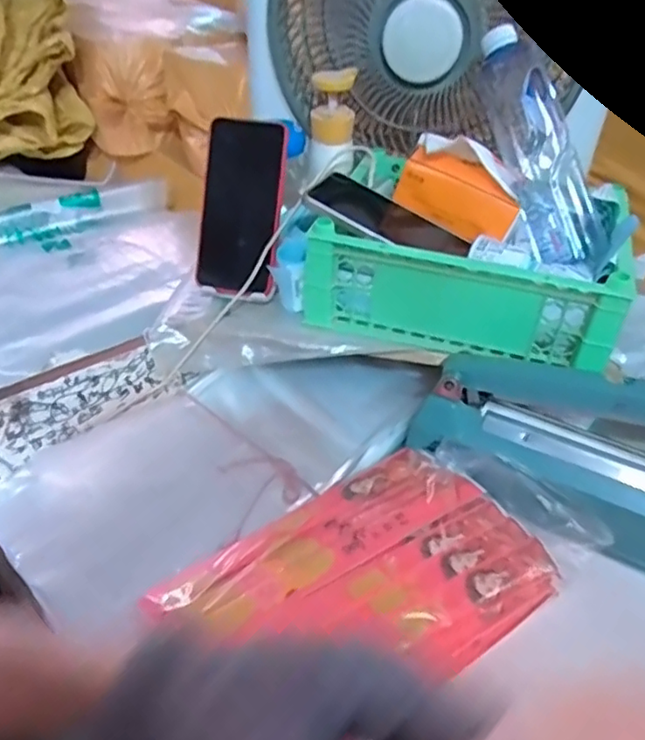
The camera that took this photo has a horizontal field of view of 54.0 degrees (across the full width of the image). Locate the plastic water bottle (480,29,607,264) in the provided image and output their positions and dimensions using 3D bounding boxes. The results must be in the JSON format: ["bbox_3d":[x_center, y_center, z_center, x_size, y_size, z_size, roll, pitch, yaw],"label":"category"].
[{"bbox_3d":[0.212,-0.207,0.598,0.073,0.057,0.231,-11,80,-18],"label":"plastic water bottle"}]

